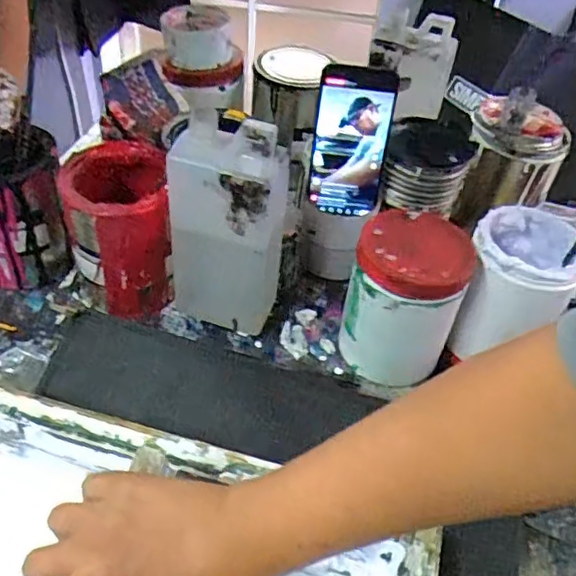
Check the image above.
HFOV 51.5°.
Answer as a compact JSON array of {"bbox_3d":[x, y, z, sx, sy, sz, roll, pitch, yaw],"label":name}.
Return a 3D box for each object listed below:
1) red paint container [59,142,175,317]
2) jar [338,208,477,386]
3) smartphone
[{"bbox_3d":[-0.165,-0.058,0.593,0.097,0.143,0.115,-5,45,-10],"label":"red paint container"},{"bbox_3d":[0.109,0.009,0.560,0.095,0.132,0.101,3,45,-3],"label":"jar"},{"bbox_3d":[0.063,-0.147,0.610,0.075,0.153,0.011,6,35,1],"label":"smartphone"}]

